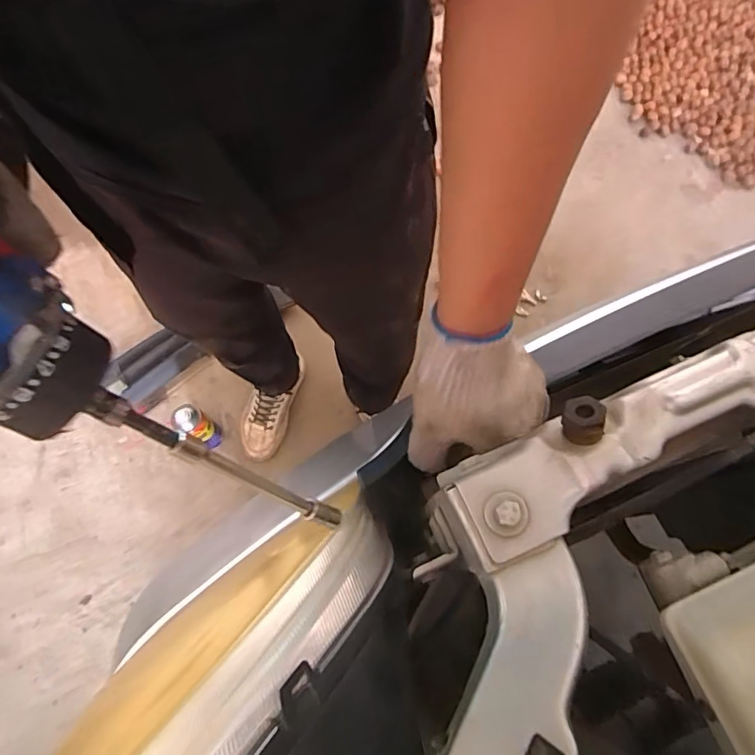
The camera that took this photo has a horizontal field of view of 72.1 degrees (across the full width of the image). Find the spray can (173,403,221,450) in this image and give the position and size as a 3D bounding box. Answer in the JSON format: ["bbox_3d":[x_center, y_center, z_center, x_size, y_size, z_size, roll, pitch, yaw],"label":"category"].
[{"bbox_3d":[-0.385,0.112,1.130,0.055,0.180,0.056,0,71,1],"label":"spray can"}]

